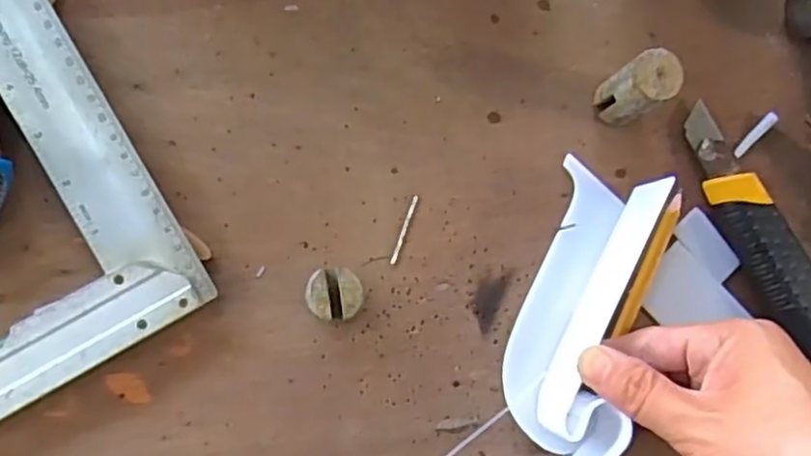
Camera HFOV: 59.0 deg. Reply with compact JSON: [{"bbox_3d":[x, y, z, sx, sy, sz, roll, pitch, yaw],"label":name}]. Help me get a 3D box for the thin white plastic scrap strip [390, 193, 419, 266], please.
[{"bbox_3d":[0.000,0.001,0.363,0.004,0.004,0.036,20,85,-7],"label":"thin white plastic scrap strip"}]

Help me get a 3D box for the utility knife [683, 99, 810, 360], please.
[{"bbox_3d":[0.191,0.013,0.376,0.034,0.019,0.161,-33,92,-8],"label":"utility knife"}]

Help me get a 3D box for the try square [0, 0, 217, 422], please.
[{"bbox_3d":[-0.214,-0.042,0.334,0.145,0.021,0.255,-30,92,-8],"label":"try square"}]

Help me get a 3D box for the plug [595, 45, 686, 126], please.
[{"bbox_3d":[0.114,-0.069,0.357,0.024,0.053,0.024,0,85,-5],"label":"plug"}]

